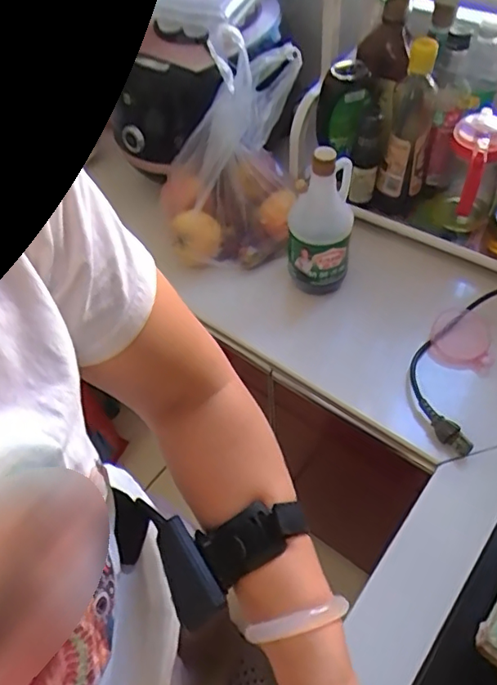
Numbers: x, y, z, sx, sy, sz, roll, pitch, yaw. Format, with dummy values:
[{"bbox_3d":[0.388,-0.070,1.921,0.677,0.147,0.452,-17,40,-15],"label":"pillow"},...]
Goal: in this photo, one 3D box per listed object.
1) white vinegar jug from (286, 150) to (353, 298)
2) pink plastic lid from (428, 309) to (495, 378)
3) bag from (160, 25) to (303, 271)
[{"bbox_3d":[0.098,-0.167,0.749,0.084,0.210,0.087,2,53,6],"label":"white vinegar jug"},{"bbox_3d":[0.289,-0.005,0.733,0.078,0.032,0.086,14,56,15],"label":"pink plastic lid"},{"bbox_3d":[-0.030,-0.270,0.792,0.209,0.254,0.187,-10,53,-3],"label":"bag"}]

